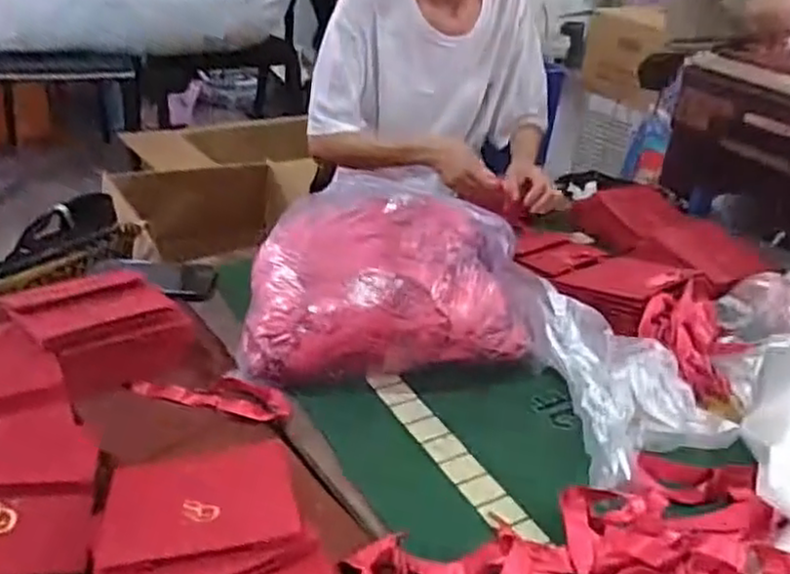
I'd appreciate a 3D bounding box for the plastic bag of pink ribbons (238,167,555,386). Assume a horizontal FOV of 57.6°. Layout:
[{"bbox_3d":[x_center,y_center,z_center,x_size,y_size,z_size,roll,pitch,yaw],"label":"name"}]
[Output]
[{"bbox_3d":[0.000,-0.018,0.843,0.321,0.127,0.258,3,30,-3],"label":"plastic bag of pink ribbons"}]

